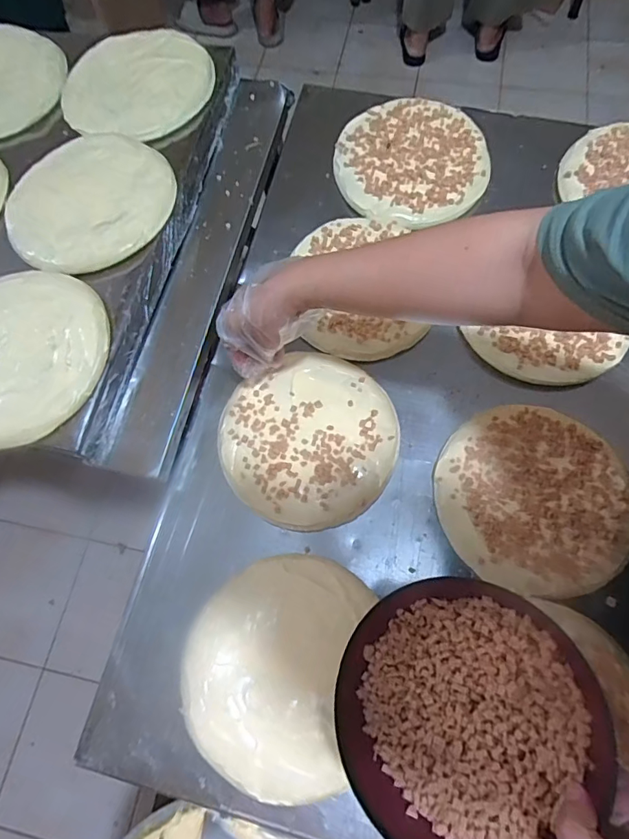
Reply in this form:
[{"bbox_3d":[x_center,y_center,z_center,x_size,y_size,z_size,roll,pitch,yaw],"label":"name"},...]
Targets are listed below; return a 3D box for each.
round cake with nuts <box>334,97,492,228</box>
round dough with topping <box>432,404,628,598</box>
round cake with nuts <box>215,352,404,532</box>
[{"bbox_3d":[0.131,-0.348,0.636,0.198,0.012,0.188,-1,78,2],"label":"round cake with nuts"},{"bbox_3d":[0.228,0.081,0.493,0.192,0.030,0.186,0,66,1],"label":"round dough with topping"},{"bbox_3d":[-0.006,0.019,0.527,0.187,0.028,0.194,0,66,1],"label":"round cake with nuts"}]

